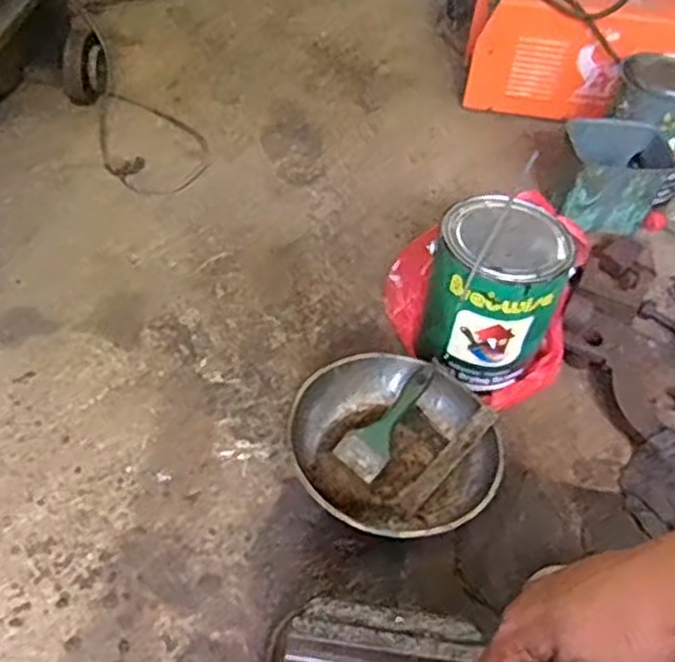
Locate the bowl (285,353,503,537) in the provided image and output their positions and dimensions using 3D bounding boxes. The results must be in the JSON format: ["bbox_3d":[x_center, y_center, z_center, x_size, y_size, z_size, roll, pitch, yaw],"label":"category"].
[{"bbox_3d":[0.058,0.134,0.888,0.230,0.063,0.234,3,47,-3],"label":"bowl"}]

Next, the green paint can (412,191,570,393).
[{"bbox_3d":[0.195,-0.039,0.964,0.149,0.213,0.156,4,45,-4],"label":"green paint can"}]

